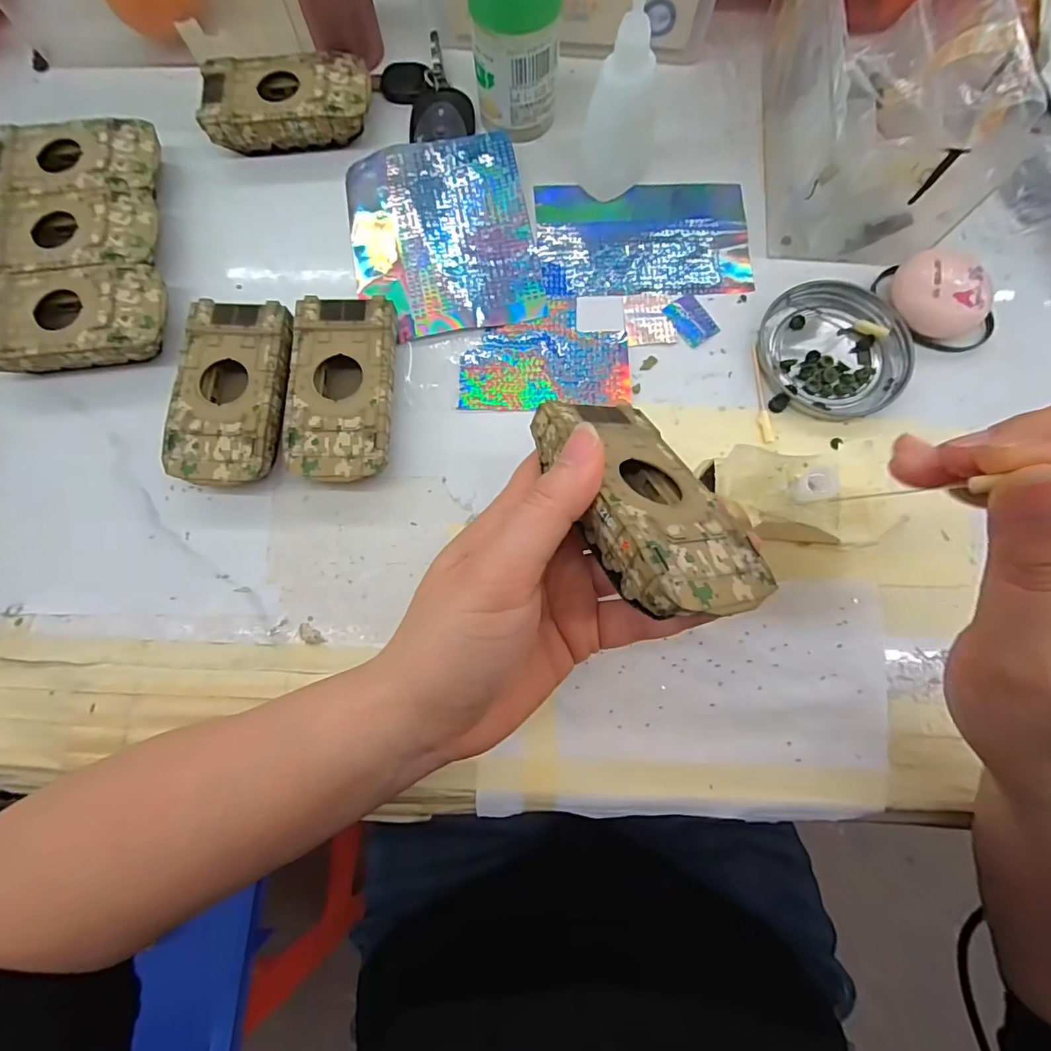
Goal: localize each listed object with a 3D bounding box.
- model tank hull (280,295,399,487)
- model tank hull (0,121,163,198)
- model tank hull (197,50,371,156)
[{"bbox_3d":[-0.093,-0.068,0.272,0.052,0.024,0.095,0,78,2],"label":"model tank hull"},{"bbox_3d":[-0.261,-0.206,0.306,0.093,0.026,0.051,-6,78,0],"label":"model tank hull"},{"bbox_3d":[-0.141,-0.255,0.312,0.094,0.020,0.051,-5,78,0],"label":"model tank hull"}]

